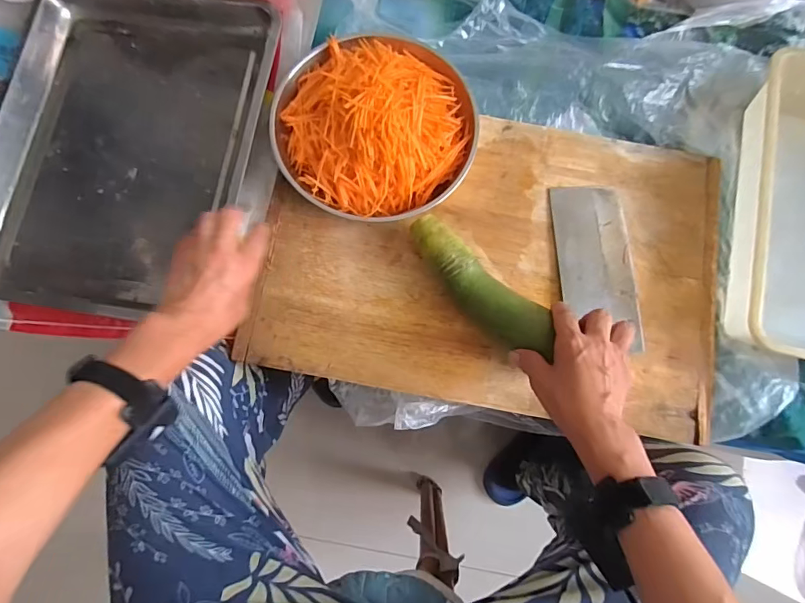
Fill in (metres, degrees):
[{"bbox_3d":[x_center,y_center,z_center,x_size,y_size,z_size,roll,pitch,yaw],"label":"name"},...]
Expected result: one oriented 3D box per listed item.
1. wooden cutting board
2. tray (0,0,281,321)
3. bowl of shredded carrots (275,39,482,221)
[{"bbox_3d":[0.112,-0.060,0.572,0.547,0.025,0.362,10,78,2],"label":"wooden cutting board"},{"bbox_3d":[-0.351,-0.204,0.592,0.335,0.044,0.433,8,78,1],"label":"tray"},{"bbox_3d":[-0.034,-0.218,0.568,0.239,0.087,0.227,0,78,0],"label":"bowl of shredded carrots"}]

